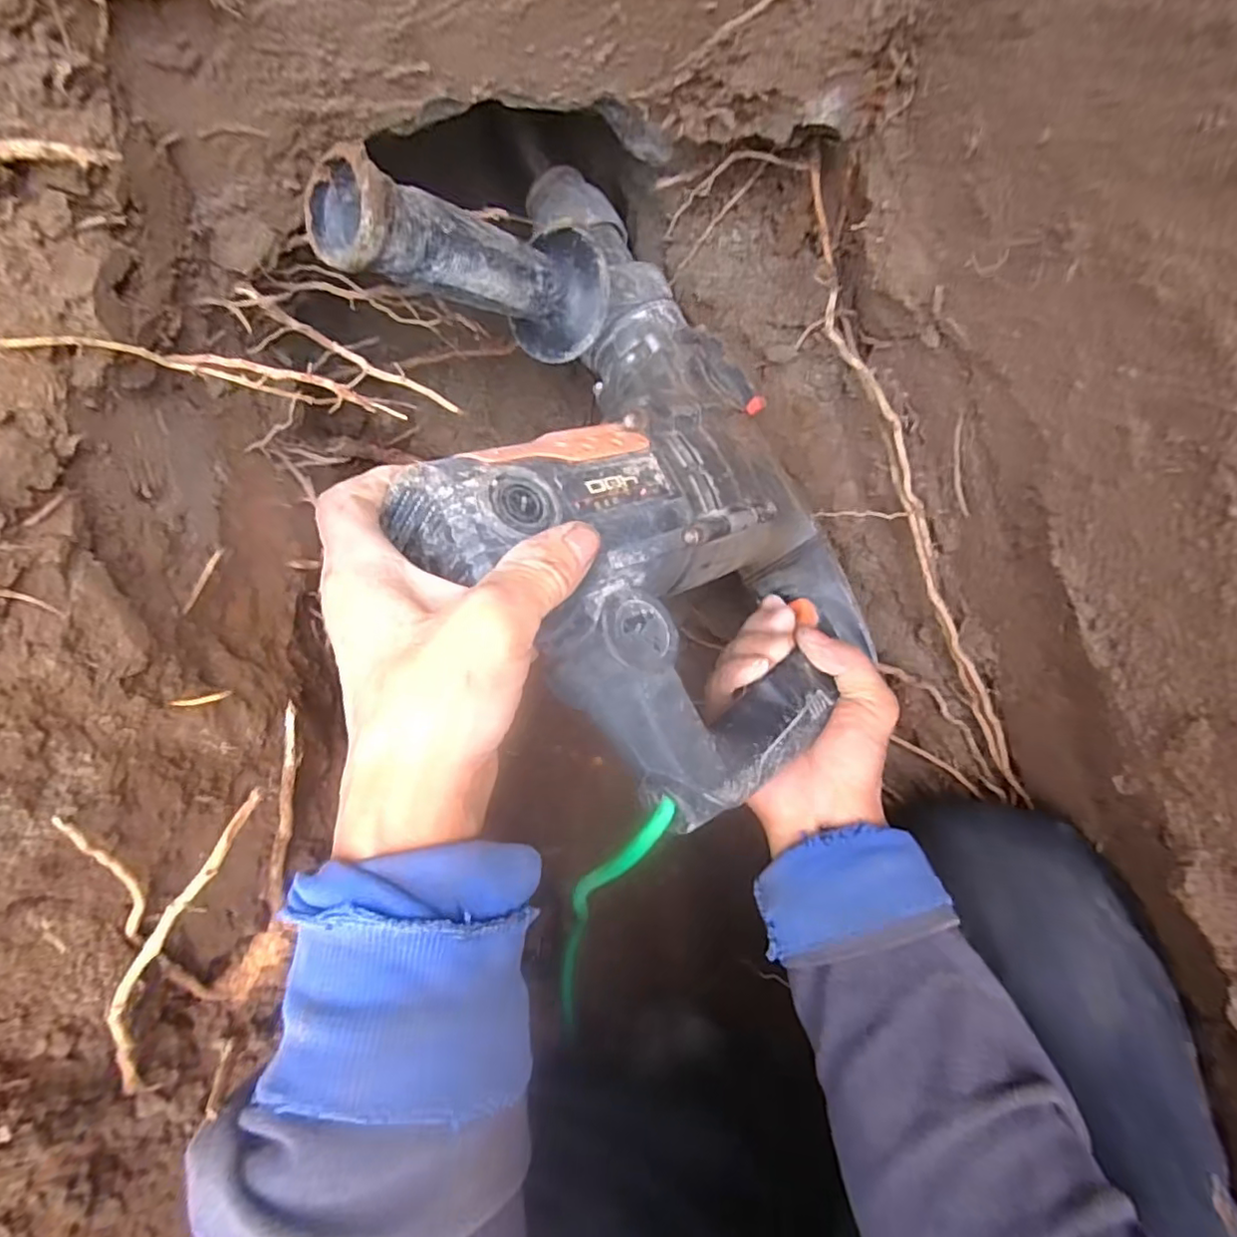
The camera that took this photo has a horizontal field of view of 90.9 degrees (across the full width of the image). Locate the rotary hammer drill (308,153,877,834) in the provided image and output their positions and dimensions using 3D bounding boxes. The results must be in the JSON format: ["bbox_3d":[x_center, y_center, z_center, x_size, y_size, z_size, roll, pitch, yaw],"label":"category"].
[{"bbox_3d":[0.011,-0.072,0.297,0.185,0.146,0.312,-38,94,0],"label":"rotary hammer drill"}]

